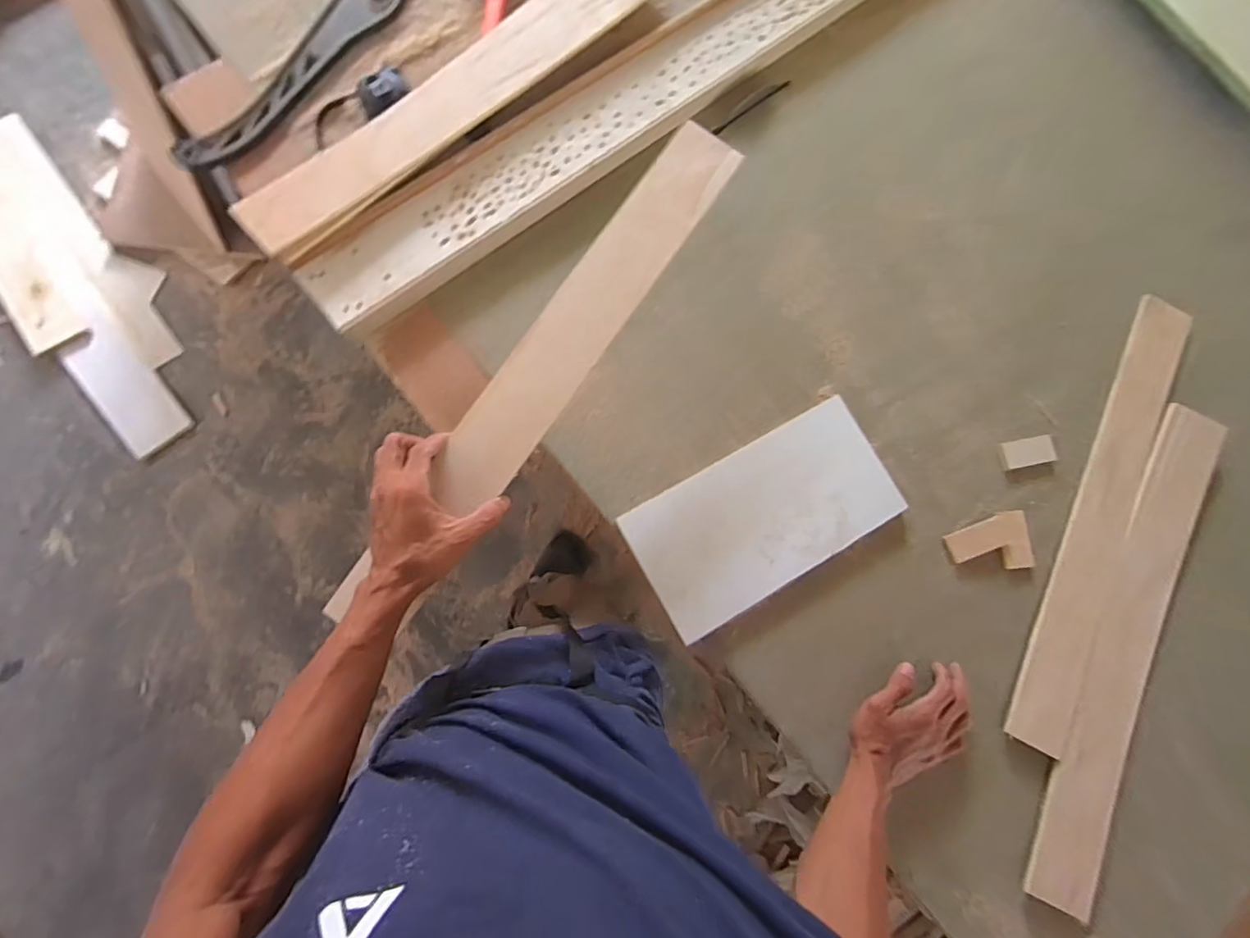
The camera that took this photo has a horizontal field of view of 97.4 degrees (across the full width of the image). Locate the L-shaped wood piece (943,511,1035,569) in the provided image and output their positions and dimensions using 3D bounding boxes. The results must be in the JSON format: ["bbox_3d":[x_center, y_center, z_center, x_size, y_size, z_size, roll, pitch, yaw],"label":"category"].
[{"bbox_3d":[0.457,0.092,0.692,0.104,0.012,0.069,-4,81,-5],"label":"L-shaped wood piece"}]

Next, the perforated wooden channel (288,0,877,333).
[{"bbox_3d":[0.072,-0.530,0.728,1.086,0.021,0.126,-38,85,-9],"label":"perforated wooden channel"}]

